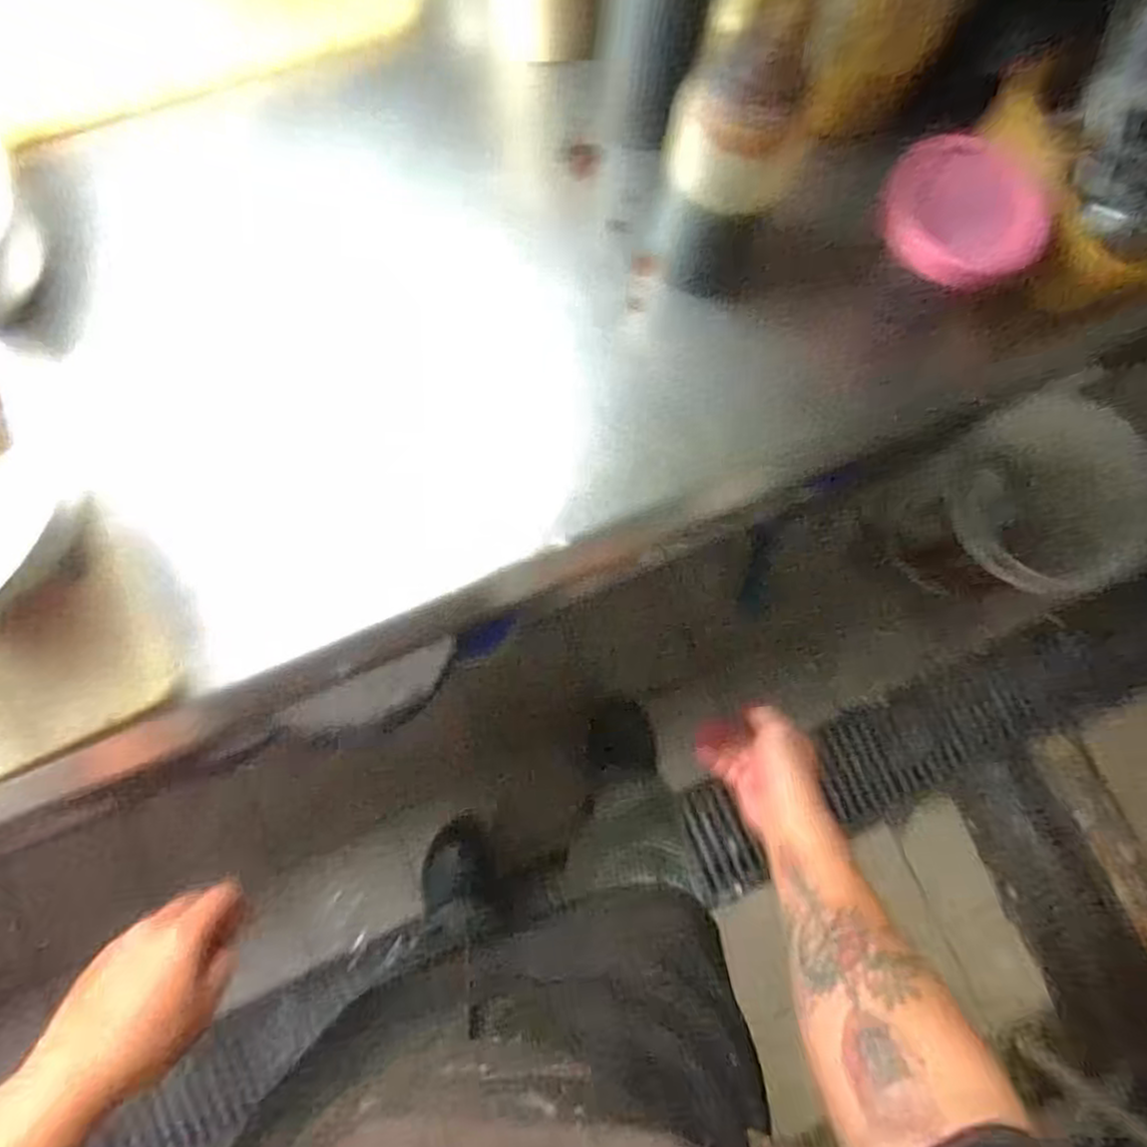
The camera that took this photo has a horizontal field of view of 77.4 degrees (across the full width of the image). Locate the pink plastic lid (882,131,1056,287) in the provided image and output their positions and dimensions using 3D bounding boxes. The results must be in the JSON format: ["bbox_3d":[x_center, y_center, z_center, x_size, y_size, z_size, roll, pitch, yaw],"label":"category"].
[{"bbox_3d":[0.235,-0.215,0.424,0.109,0.022,0.089,-27,83,-7],"label":"pink plastic lid"}]

